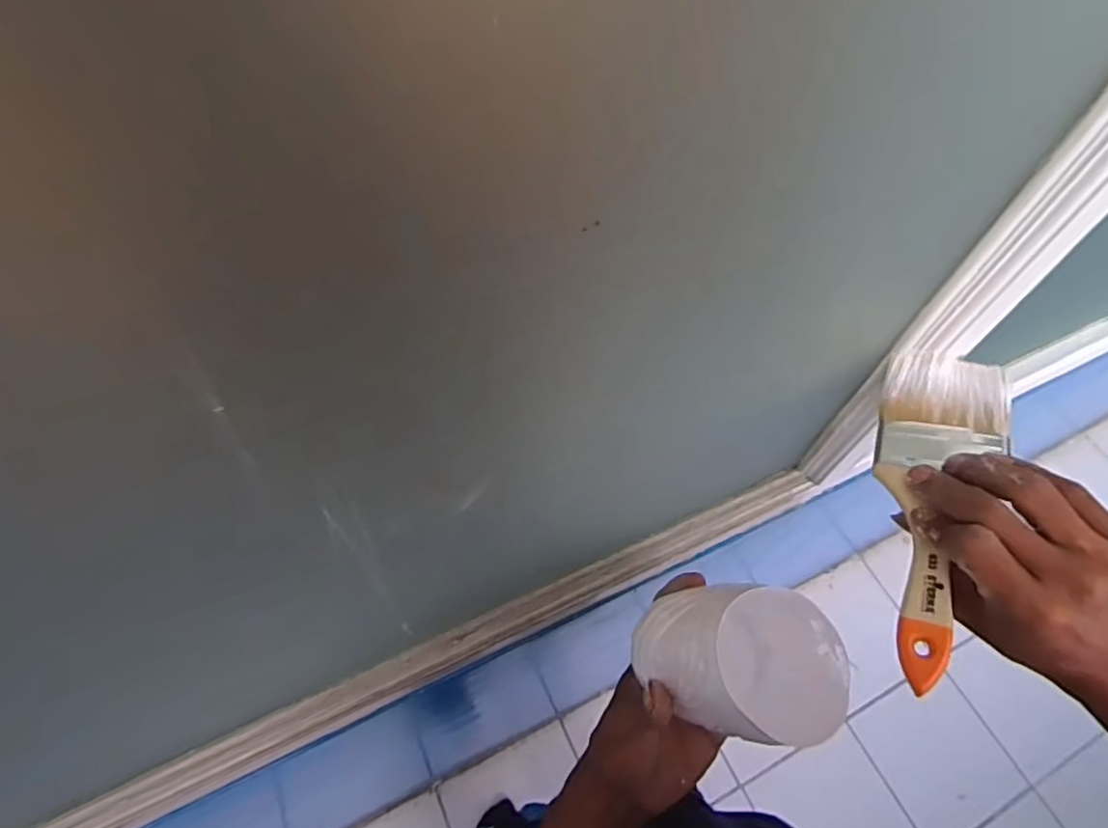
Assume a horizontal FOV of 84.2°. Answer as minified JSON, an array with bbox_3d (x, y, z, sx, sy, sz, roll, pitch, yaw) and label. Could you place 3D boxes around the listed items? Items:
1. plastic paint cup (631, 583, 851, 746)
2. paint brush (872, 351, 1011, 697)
[{"bbox_3d":[0.112,0.156,0.392,0.097,0.118,0.087,7,71,-16],"label":"plastic paint cup"},{"bbox_3d":[0.232,0.055,0.365,0.071,0.021,0.204,7,66,20],"label":"paint brush"}]

